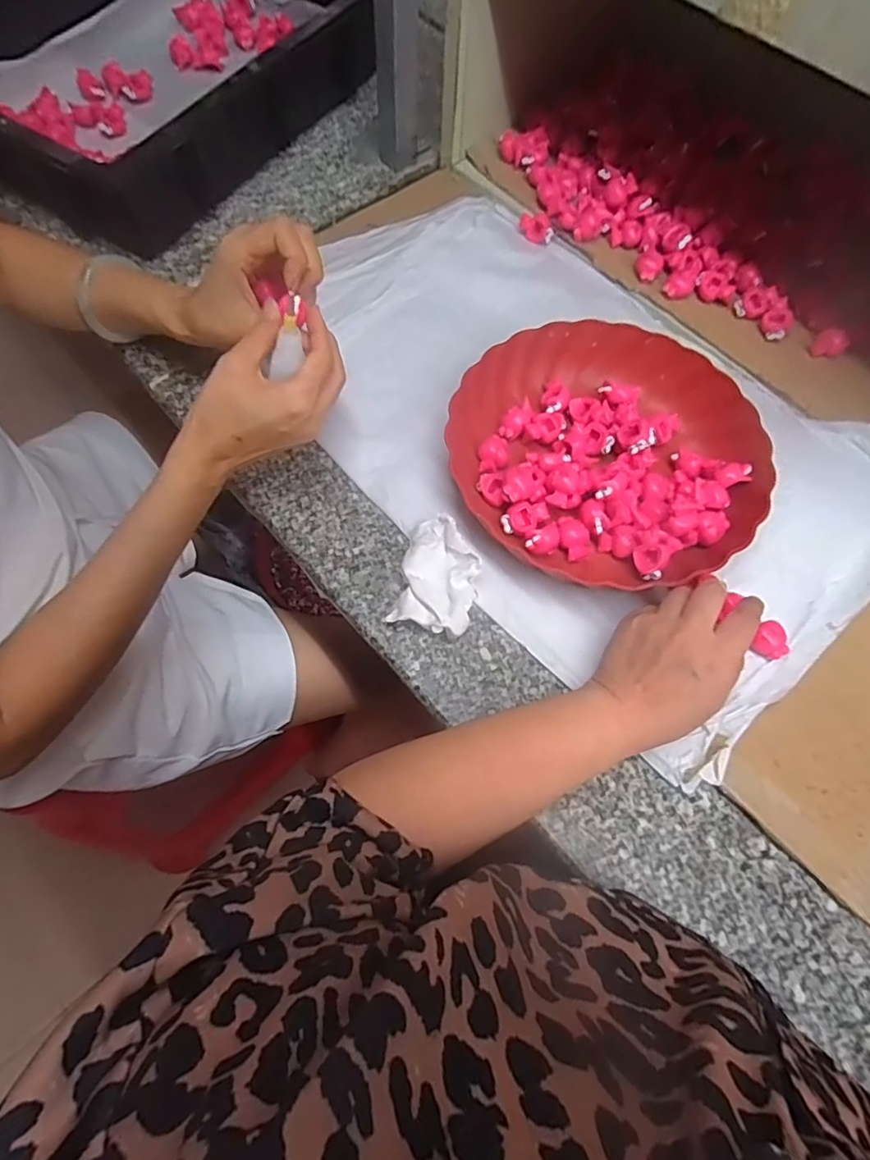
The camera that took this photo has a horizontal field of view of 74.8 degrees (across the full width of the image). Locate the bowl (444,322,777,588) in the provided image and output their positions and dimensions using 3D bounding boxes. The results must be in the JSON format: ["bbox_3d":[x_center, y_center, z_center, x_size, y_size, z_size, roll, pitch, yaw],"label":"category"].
[{"bbox_3d":[0.137,-0.108,0.463,0.244,0.044,0.213,13,66,3],"label":"bowl"}]

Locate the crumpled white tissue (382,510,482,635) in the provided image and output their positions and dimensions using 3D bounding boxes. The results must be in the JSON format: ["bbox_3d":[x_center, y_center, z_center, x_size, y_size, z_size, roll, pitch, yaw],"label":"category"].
[{"bbox_3d":[0.004,-0.003,0.428,0.056,0.034,0.087,15,67,4],"label":"crumpled white tissue"}]

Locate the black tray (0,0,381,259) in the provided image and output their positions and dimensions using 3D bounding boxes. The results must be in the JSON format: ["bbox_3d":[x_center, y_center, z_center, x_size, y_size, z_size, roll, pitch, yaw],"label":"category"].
[{"bbox_3d":[-0.288,-0.556,0.611,0.308,0.097,0.450,32,69,11],"label":"black tray"}]

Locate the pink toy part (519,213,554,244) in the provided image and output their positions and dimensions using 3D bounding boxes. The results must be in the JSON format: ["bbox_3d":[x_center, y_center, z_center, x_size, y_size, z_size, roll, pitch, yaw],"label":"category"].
[{"bbox_3d":[0.104,-0.365,0.587,0.023,0.014,0.039,-24,70,-13],"label":"pink toy part"}]

